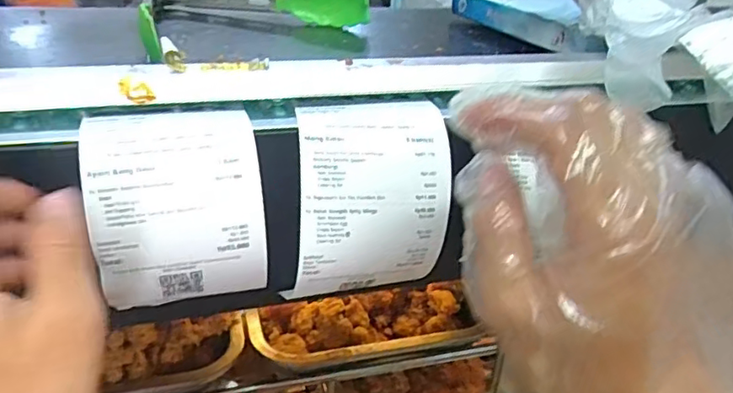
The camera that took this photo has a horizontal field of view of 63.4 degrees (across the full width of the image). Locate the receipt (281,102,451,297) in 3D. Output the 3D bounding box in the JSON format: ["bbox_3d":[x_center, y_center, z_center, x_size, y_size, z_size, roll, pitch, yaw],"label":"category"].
[{"bbox_3d":[0.001,0.000,0.318,0.078,0.087,0.050,-2,28,-13],"label":"receipt"}]

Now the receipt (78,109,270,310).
[{"bbox_3d":[-0.093,0.005,0.296,0.081,0.085,0.046,-4,29,-17],"label":"receipt"}]

